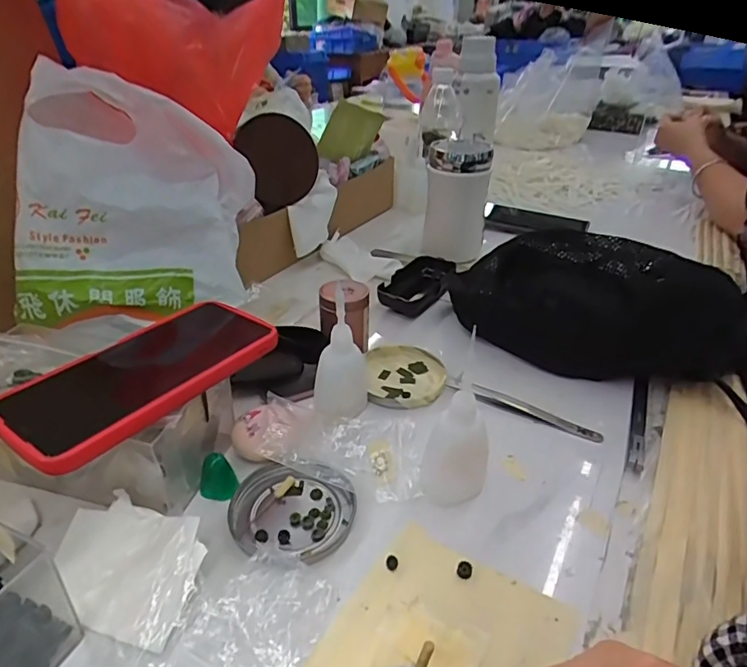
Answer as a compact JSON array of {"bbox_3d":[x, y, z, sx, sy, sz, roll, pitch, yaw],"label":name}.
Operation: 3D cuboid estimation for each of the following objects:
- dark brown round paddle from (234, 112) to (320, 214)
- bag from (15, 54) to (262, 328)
[{"bbox_3d":[-0.116,-0.205,0.629,0.103,0.104,0.011,10,34,15],"label":"dark brown round paddle"},{"bbox_3d":[-0.207,-0.120,0.456,0.193,0.182,0.096,-9,34,-14],"label":"bag"}]

